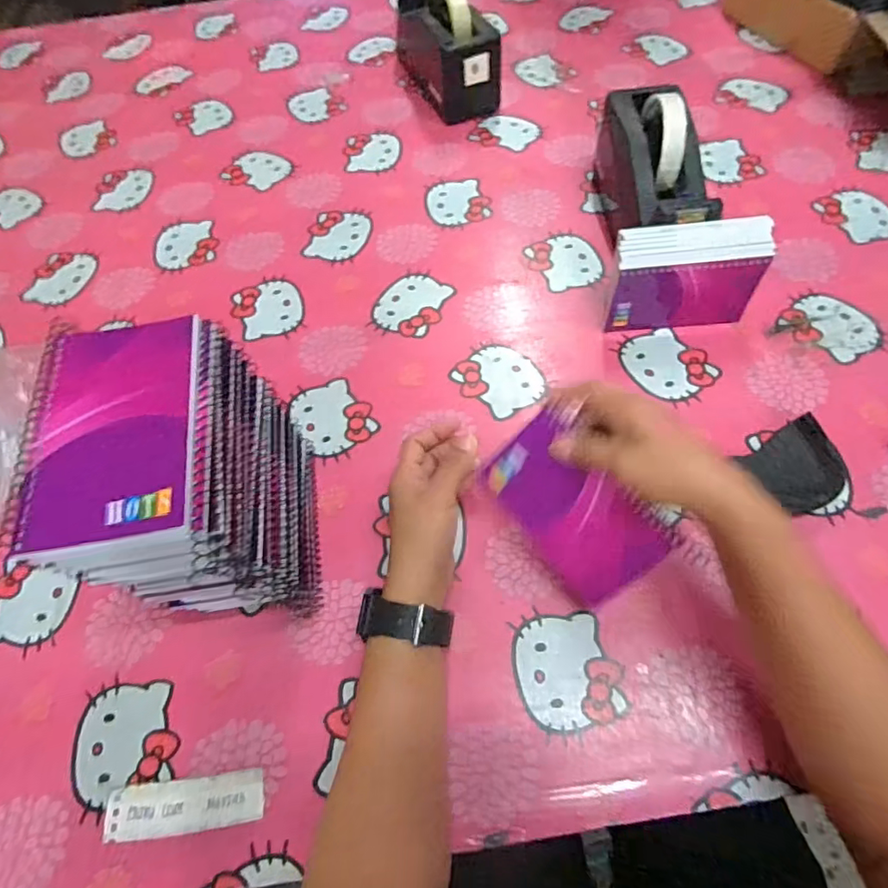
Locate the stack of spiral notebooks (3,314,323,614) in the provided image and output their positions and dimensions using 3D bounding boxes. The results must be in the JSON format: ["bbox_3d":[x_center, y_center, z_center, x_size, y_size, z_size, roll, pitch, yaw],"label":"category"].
[{"bbox_3d":[-0.159,0.037,0.372,0.099,0.204,0.145,-9,61,-1],"label":"stack of spiral notebooks"}]

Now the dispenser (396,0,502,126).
[{"bbox_3d":[0.001,-0.521,0.710,0.079,0.120,0.193,-21,62,-8],"label":"dispenser"}]

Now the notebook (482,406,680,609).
[{"bbox_3d":[0.090,0.047,0.399,0.131,0.005,0.077,47,108,9],"label":"notebook"}]

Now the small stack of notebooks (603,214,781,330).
[{"bbox_3d":[0.218,-0.153,0.509,0.135,0.083,0.064,-4,61,1],"label":"small stack of notebooks"}]

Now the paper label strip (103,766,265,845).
[{"bbox_3d":[-0.176,0.246,0.376,0.104,0.005,0.032,-8,69,-1],"label":"paper label strip"}]

